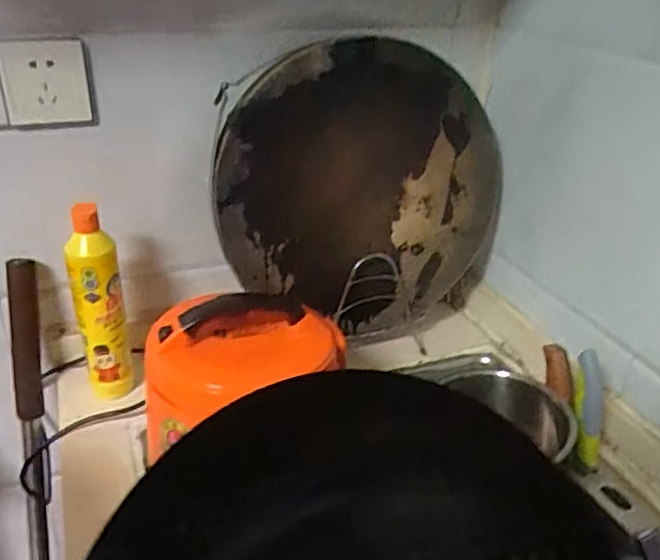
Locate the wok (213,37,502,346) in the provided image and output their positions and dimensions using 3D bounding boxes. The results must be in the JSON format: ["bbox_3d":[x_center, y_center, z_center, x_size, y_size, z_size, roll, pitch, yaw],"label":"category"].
[{"bbox_3d":[0.049,-0.098,0.829,0.383,0.364,0.083,-11,31,-22],"label":"wok"}]

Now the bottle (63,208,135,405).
[{"bbox_3d":[-0.269,0.029,0.753,0.055,0.230,0.056,-9,30,-19],"label":"bottle"}]

